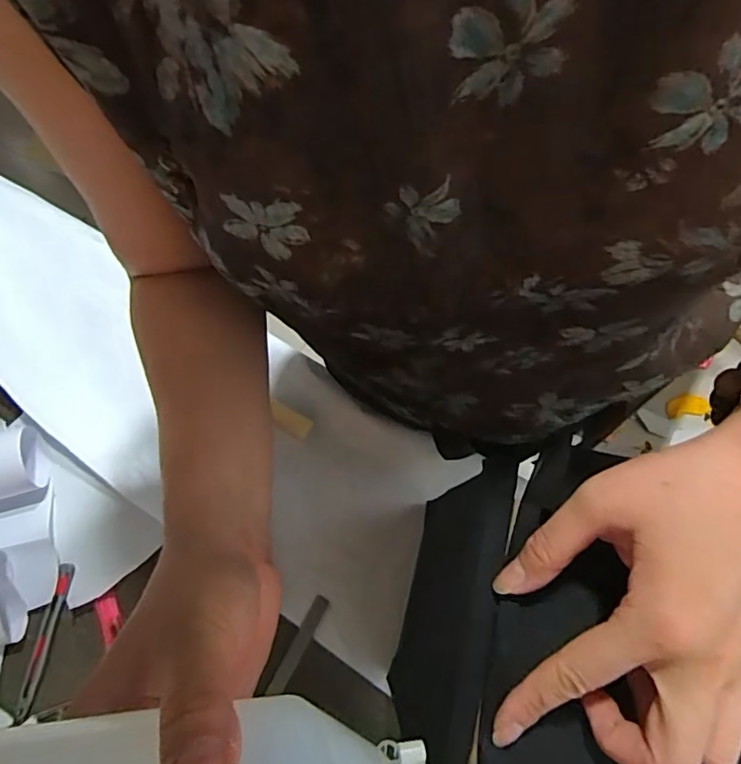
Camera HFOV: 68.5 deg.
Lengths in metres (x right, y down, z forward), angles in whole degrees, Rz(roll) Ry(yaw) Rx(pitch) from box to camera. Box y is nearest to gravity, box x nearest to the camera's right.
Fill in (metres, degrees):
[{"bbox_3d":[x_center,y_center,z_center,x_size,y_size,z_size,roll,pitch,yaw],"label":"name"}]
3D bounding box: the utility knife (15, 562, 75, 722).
[{"bbox_3d":[-0.332,0.263,0.553,0.020,0.009,0.148,9,71,1],"label":"utility knife"}]

